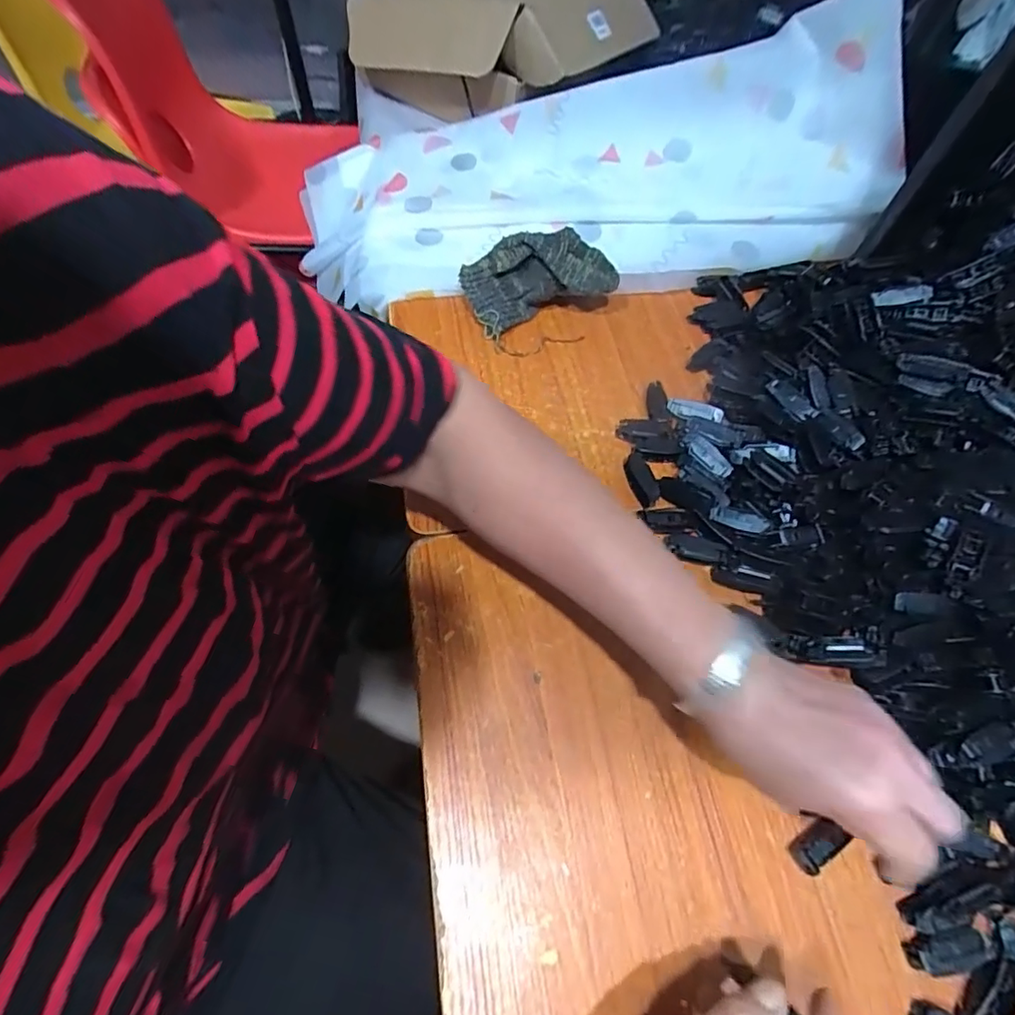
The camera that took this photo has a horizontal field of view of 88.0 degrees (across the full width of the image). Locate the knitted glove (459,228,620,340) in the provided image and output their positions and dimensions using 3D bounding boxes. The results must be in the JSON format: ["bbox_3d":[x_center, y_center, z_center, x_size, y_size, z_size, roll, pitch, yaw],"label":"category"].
[{"bbox_3d":[0.034,-0.230,0.534,0.148,0.075,0.067,-16,64,-13],"label":"knitted glove"}]

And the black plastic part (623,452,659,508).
[{"bbox_3d":[0.118,-0.025,0.459,0.019,0.007,0.049,-17,65,-13],"label":"black plastic part"}]

